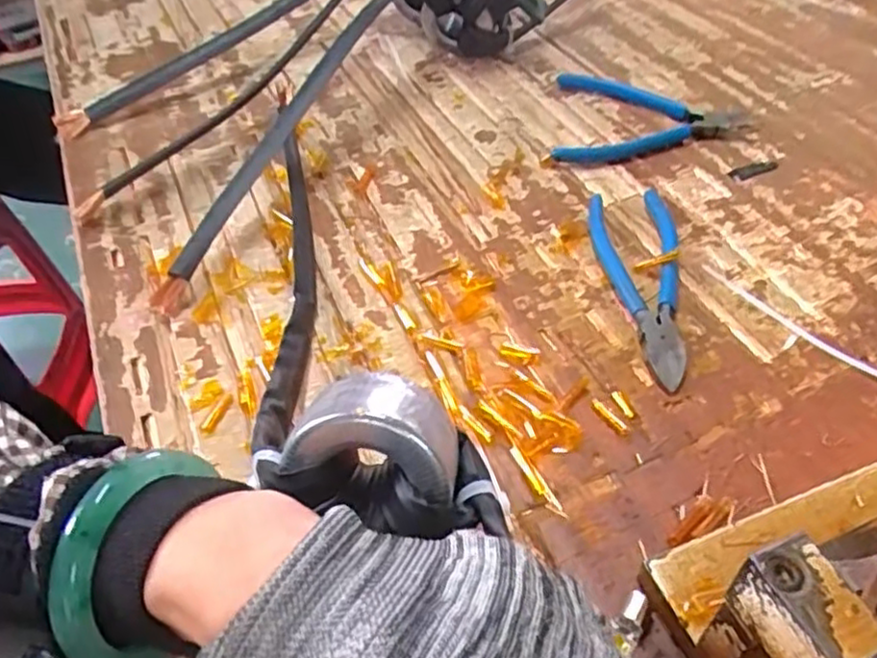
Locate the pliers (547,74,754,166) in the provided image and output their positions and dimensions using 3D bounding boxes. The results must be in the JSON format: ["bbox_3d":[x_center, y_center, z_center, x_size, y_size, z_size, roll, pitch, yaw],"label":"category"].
[{"bbox_3d":[0.154,-0.151,0.496,0.134,0.010,0.108,6,48,10],"label":"pliers"}]

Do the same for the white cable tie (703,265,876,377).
[{"bbox_3d":[0.187,-0.005,0.366,0.011,0.004,0.107,-32,52,-23],"label":"white cable tie"}]

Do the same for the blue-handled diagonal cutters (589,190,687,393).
[{"bbox_3d":[0.117,-0.030,0.392,0.050,0.009,0.158,1,47,5],"label":"blue-handled diagonal cutters"}]

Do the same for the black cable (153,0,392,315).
[{"bbox_3d":[-0.085,-0.153,0.453,0.016,0.032,0.340,19,66,21],"label":"black cable"}]

